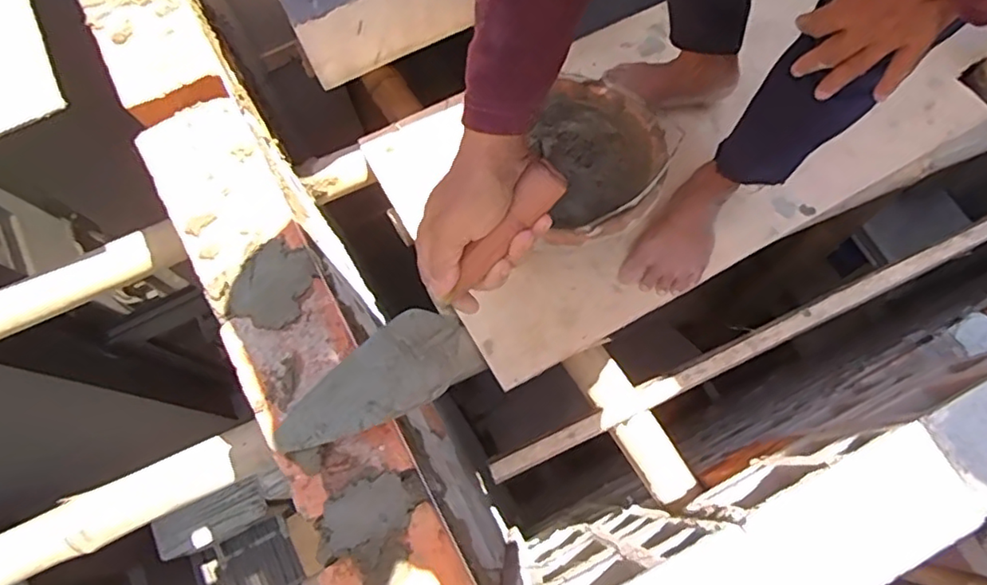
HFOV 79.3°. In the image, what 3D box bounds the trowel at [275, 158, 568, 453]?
[{"bbox_3d":[-0.046,0.028,0.466,0.298,0.065,0.081,-44,74,16],"label":"trowel"}]

